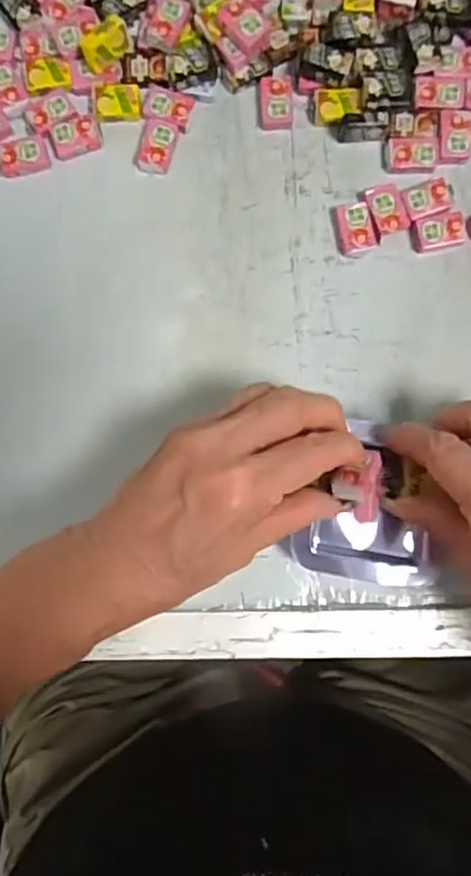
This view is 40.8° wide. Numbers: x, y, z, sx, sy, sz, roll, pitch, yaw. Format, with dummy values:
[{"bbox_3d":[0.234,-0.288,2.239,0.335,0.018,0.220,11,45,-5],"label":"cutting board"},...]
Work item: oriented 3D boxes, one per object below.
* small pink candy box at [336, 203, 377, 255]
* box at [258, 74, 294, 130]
[{"bbox_3d":[0.064,-0.113,0.338,0.018,0.008,0.027,-11,87,1],"label":"small pink candy box"},{"bbox_3d":[0.022,-0.181,0.342,0.018,0.007,0.028,2,88,2],"label":"box"}]

